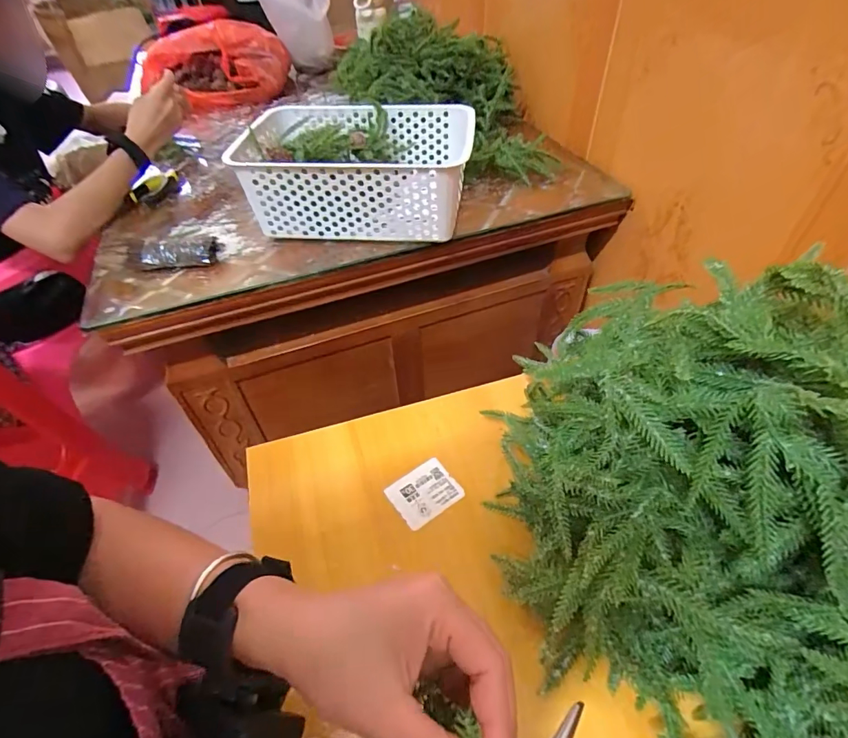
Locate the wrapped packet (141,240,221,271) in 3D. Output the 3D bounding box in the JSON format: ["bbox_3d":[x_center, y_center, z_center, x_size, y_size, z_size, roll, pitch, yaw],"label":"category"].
[{"bbox_3d":[-0.326,-0.153,0.608,0.094,0.025,0.035,-10,48,-6],"label":"wrapped packet"}]

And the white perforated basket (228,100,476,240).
[{"bbox_3d":[-0.101,-0.281,0.659,0.312,0.127,0.207,4,48,7],"label":"white perforated basket"}]

